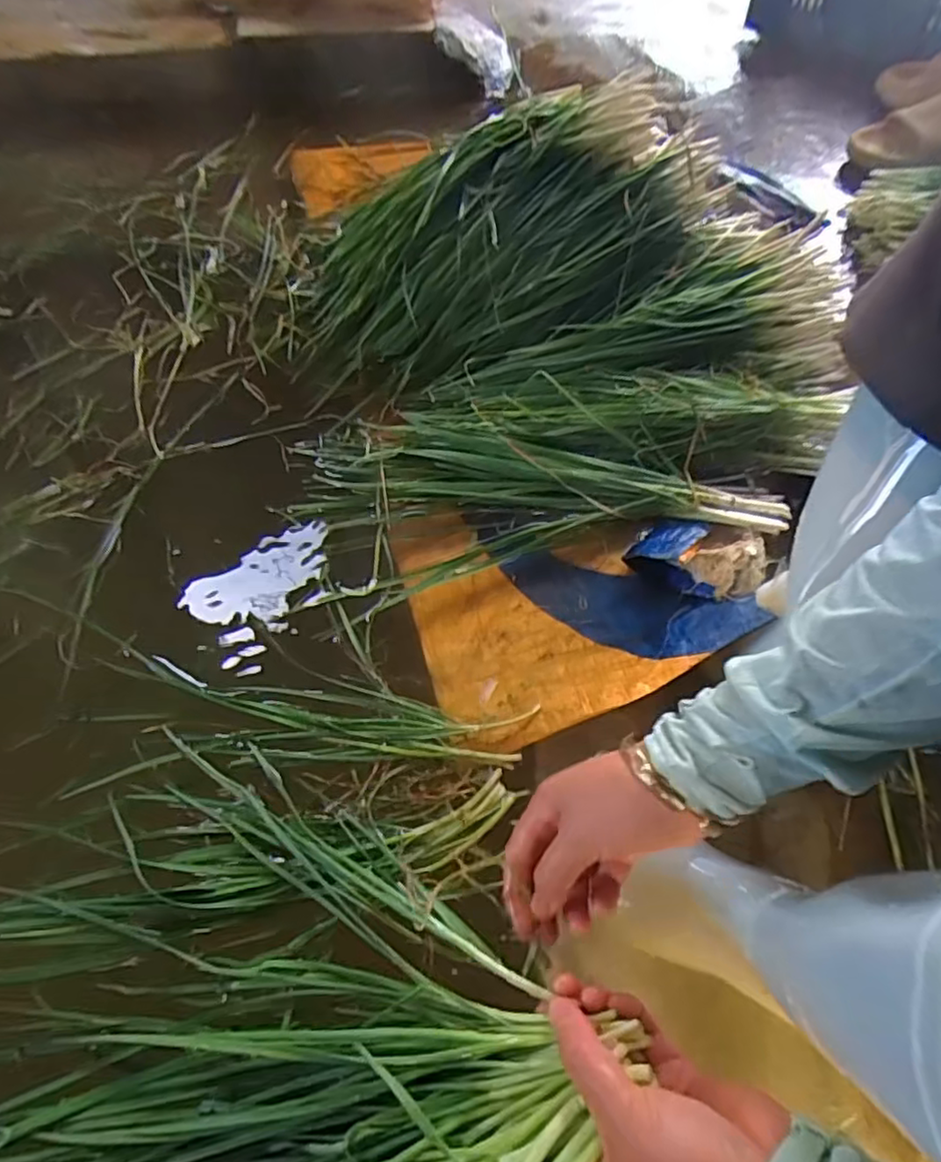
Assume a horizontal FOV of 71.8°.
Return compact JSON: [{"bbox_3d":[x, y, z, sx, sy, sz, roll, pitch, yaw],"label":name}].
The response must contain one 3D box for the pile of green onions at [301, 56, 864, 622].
[{"bbox_3d":[0.080,-0.291,0.650,0.521,0.137,0.561,-10,58,-6],"label":"pile of green onions"}]

